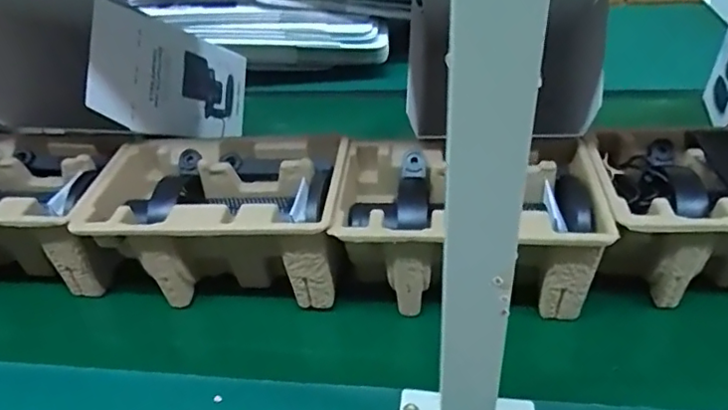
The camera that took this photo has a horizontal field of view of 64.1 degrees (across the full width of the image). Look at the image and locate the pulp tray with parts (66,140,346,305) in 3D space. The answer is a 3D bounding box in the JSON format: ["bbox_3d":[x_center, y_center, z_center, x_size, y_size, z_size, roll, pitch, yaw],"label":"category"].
[{"bbox_3d":[-0.132,0.017,0.553,0.224,0.110,0.143,0,37,3],"label":"pulp tray with parts"}]

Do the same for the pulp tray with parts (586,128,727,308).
[{"bbox_3d":[0.310,0.011,0.519,0.233,0.101,0.141,0,37,3],"label":"pulp tray with parts"}]

